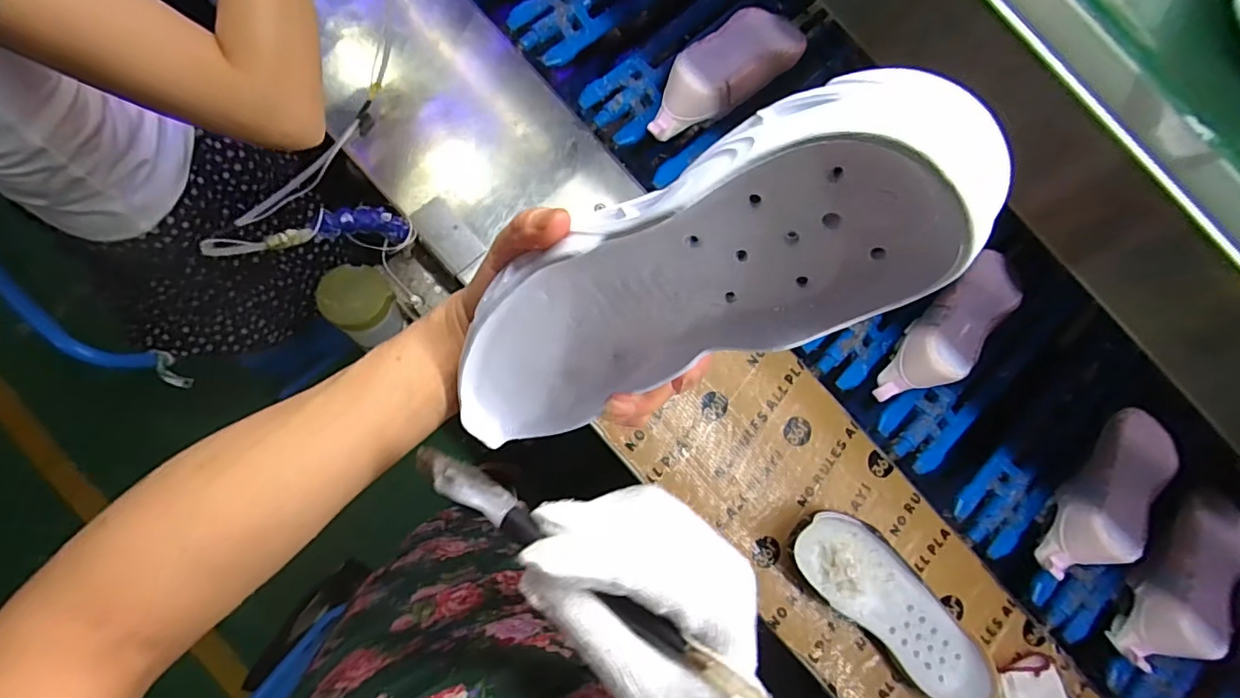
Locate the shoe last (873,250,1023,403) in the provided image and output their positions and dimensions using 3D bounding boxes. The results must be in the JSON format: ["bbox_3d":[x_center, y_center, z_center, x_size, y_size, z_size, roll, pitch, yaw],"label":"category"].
[{"bbox_3d":[0.397,-0.026,0.651,0.229,0.090,0.078,-43,89,-8],"label":"shoe last"}]

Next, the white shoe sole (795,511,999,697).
[{"bbox_3d":[0.288,0.272,0.593,0.246,0.055,0.085,43,82,0],"label":"white shoe sole"}]

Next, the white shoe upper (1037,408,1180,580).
[{"bbox_3d":[0.560,0.165,0.617,0.226,0.073,0.076,-44,89,-8],"label":"white shoe upper"}]

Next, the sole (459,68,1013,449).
[{"bbox_3d":[0.014,-0.019,0.235,0.057,0.251,0.074,-19,84,-49],"label":"sole"}]

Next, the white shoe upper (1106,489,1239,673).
[{"bbox_3d":[0.627,0.256,0.598,0.070,0.081,0.212,37,82,-1],"label":"white shoe upper"}]

